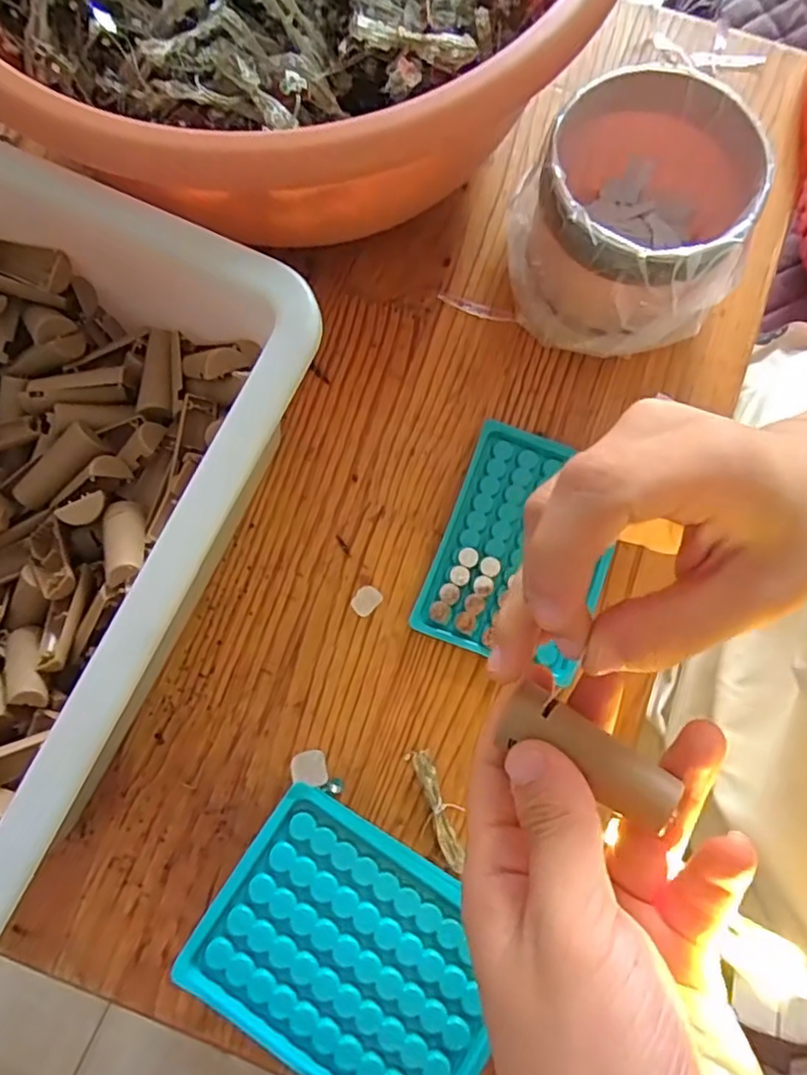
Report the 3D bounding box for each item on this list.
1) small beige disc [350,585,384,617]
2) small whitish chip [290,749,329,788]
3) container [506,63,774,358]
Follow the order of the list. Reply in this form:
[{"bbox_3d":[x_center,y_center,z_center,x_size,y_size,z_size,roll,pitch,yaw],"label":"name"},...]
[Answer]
[{"bbox_3d":[-0.021,0.036,0.364,0.014,0.004,0.017,42,80,8],"label":"small beige disc"},{"bbox_3d":[-0.051,0.126,0.344,0.018,0.005,0.019,-14,78,-4],"label":"small whitish chip"},{"bbox_3d":[0.128,-0.179,0.365,0.117,0.083,0.124,0,77,-1],"label":"container"}]

